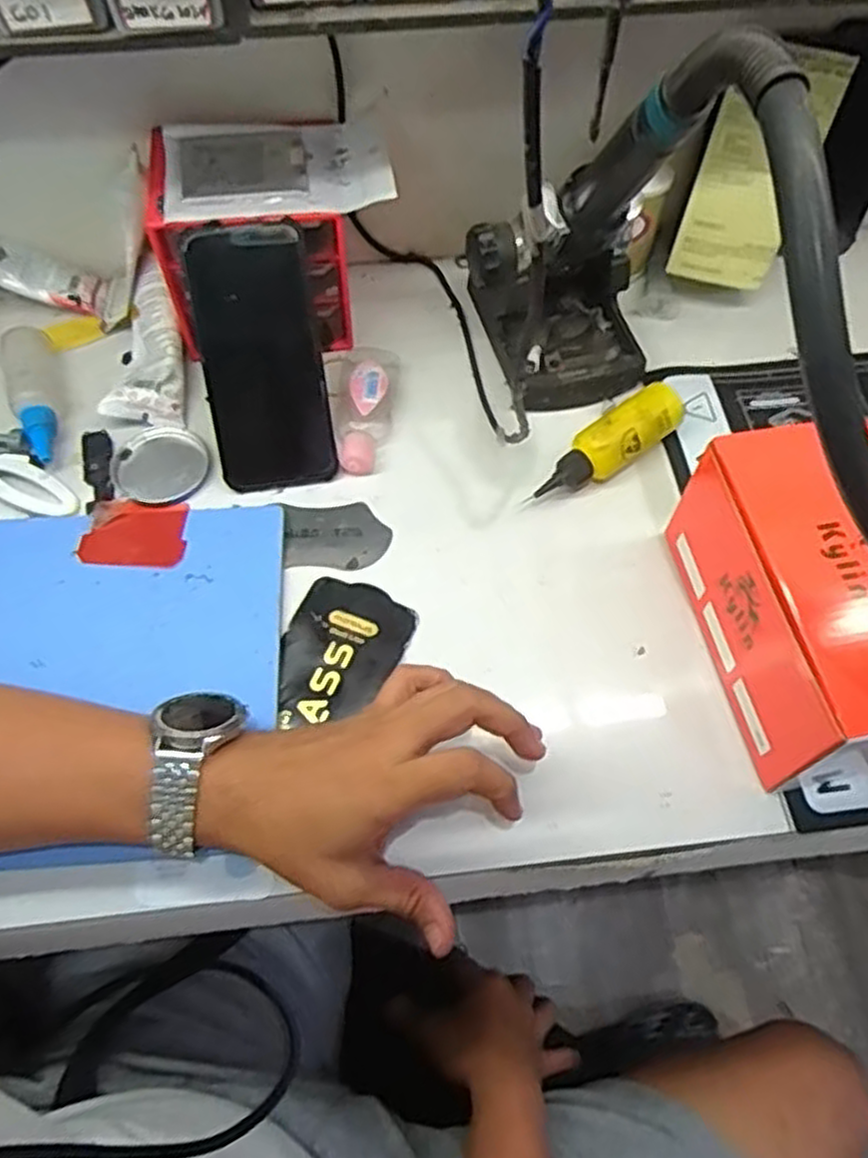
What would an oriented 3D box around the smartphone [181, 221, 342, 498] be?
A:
[{"bbox_3d":[-0.112,-0.142,0.509,0.078,0.013,0.162,-9,103,-5],"label":"smartphone"}]

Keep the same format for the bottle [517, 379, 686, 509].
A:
[{"bbox_3d":[0.117,-0.089,0.528,0.126,0.038,0.031,-32,67,-16],"label":"bottle"}]

